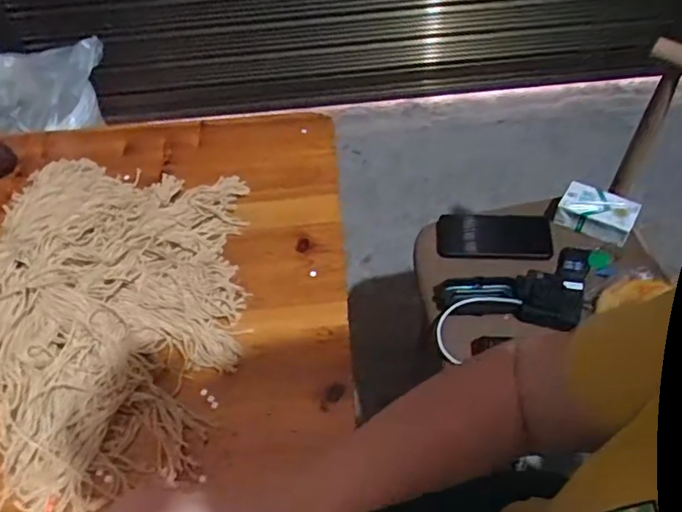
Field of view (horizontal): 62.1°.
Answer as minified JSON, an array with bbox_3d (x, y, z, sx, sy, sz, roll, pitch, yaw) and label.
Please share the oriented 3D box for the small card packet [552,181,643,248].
[{"bbox_3d":[0.393,-0.067,0.870,0.107,0.030,0.074,26,58,21],"label":"small card packet"}]

